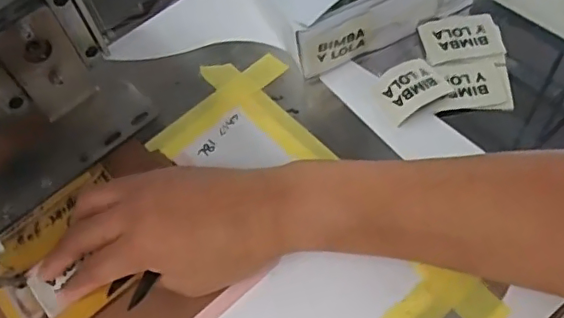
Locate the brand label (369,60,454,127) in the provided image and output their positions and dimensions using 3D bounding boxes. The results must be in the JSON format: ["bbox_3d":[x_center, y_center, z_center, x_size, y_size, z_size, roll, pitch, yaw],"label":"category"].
[{"bbox_3d":[0.094,-0.055,0.421,0.050,0.009,0.041,-31,59,-12],"label":"brand label"}]

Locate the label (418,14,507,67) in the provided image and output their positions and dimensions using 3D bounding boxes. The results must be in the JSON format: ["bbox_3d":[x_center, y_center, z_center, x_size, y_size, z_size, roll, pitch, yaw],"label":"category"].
[{"bbox_3d":[0.141,-0.094,0.443,0.058,0.006,0.042,-9,57,2],"label":"label"}]

